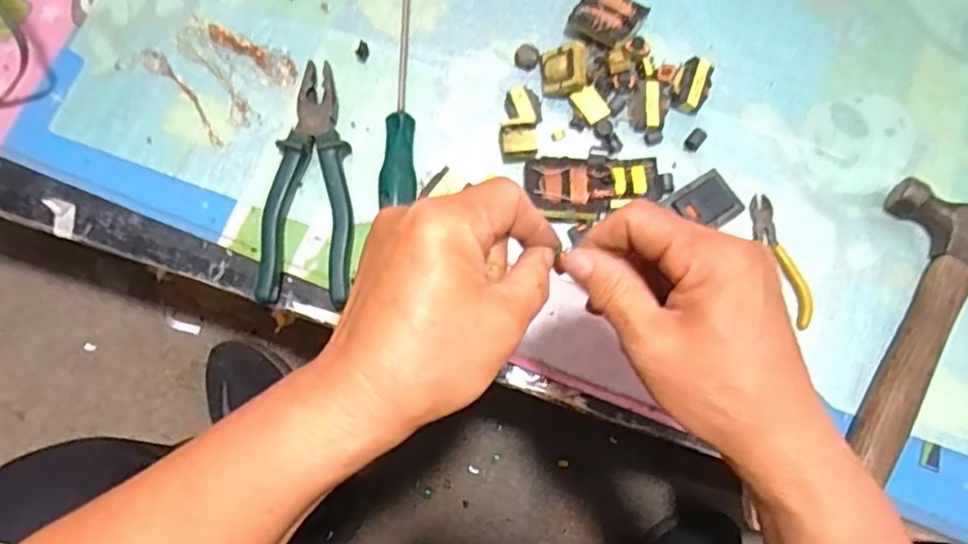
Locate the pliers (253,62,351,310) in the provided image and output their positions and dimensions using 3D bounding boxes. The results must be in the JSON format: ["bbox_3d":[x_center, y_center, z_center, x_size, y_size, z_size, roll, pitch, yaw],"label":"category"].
[{"bbox_3d":[-0.138,-0.072,0.489,0.064,0.019,0.193,1,77,2],"label":"pliers"}]

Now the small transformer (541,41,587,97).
[{"bbox_3d":[0.065,-0.166,0.503,0.034,0.030,0.041,1,77,2],"label":"small transformer"}]

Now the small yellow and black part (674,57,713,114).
[{"bbox_3d":[0.171,-0.153,0.504,0.028,0.016,0.046,24,78,7],"label":"small yellow and black part"}]

